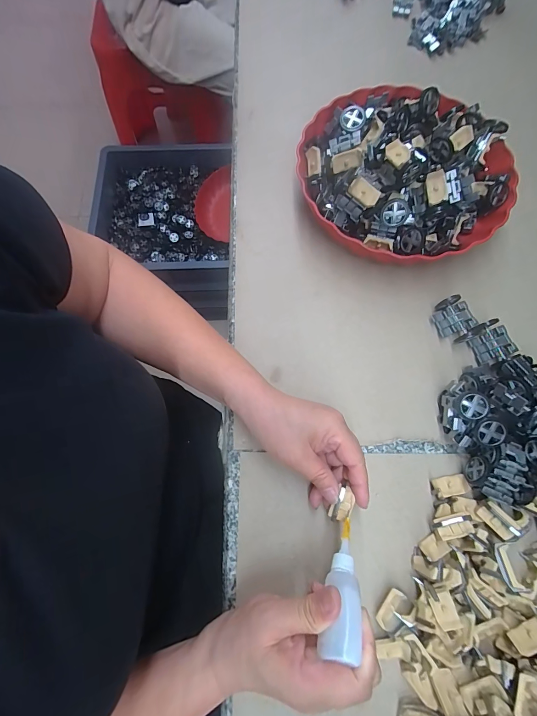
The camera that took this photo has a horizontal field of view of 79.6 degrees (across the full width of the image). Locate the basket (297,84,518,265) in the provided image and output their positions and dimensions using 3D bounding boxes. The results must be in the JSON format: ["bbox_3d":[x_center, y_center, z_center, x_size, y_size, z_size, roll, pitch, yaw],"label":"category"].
[{"bbox_3d":[0.157,-0.220,0.378,0.239,0.082,0.231,0,72,0],"label":"basket"}]

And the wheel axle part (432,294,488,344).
[{"bbox_3d":[0.209,-0.043,0.355,0.041,0.022,0.047,-19,73,-6],"label":"wheel axle part"}]

